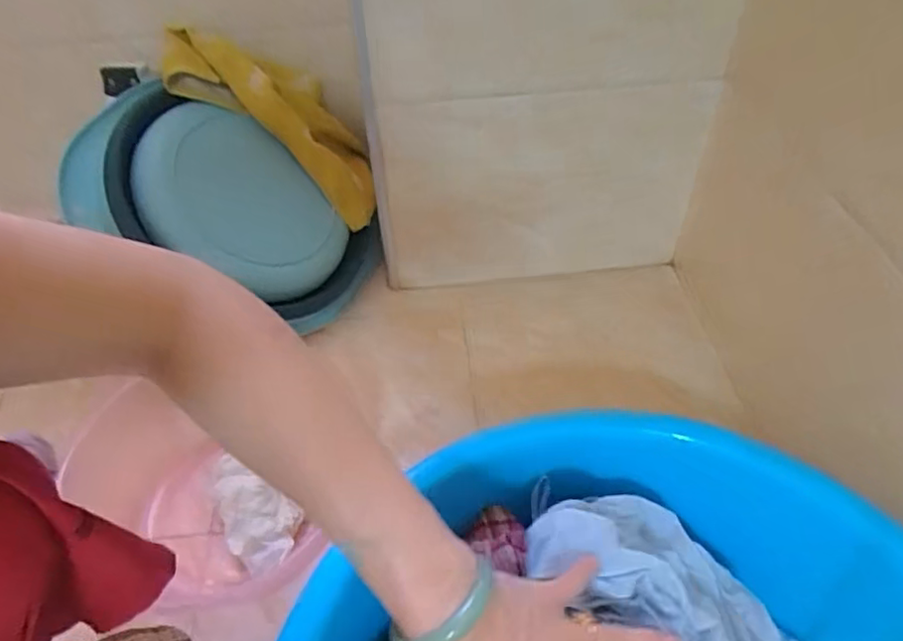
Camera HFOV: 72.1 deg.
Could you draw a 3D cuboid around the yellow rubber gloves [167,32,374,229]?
[{"bbox_3d":[-0.222,-0.267,0.824,0.327,0.078,0.105,38,44,-20],"label":"yellow rubber gloves"}]

